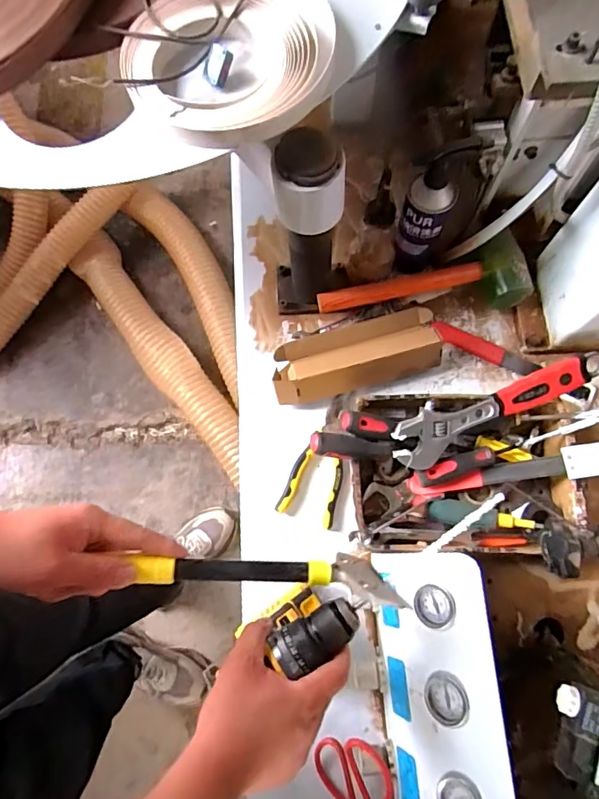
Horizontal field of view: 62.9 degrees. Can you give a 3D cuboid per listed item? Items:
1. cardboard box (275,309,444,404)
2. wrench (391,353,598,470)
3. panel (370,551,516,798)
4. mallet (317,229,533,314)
[{"bbox_3d":[0.084,-0.068,0.726,0.249,0.058,0.103,-16,75,-3],"label":"cardboard box"},{"bbox_3d":[0.257,0.002,0.640,0.290,0.035,0.067,-27,76,-6],"label":"wrench"},{"bbox_3d":[0.145,0.354,0.503,0.148,0.022,0.371,-20,68,43],"label":"panel"},{"bbox_3d":[0.183,-0.154,0.727,0.302,0.064,0.089,-15,75,-3],"label":"mallet"}]

